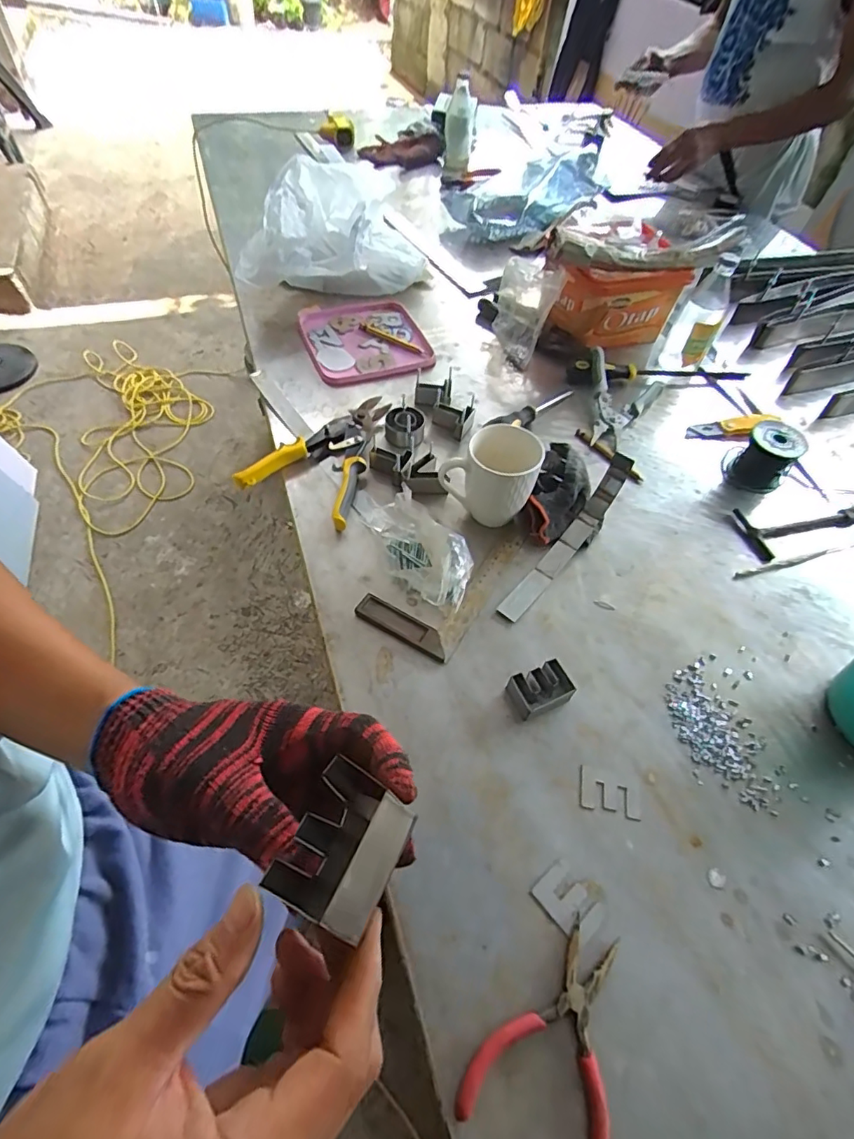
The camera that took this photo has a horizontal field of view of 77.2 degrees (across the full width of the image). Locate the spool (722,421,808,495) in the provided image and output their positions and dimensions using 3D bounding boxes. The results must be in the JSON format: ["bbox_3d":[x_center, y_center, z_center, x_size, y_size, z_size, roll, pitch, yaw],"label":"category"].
[{"bbox_3d":[0.455,-0.156,0.722,0.077,0.072,0.069,36,60,19],"label":"spool"}]

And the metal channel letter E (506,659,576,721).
[{"bbox_3d":[0.110,0.117,0.522,0.053,0.026,0.037,-18,58,-16],"label":"metal channel letter E"}]

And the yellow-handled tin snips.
[{"bbox_3d":[-0.124,-0.164,0.713,0.150,0.025,0.225,23,56,11],"label":"yellow-handled tin snips"}]

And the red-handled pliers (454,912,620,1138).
[{"bbox_3d":[0.095,0.332,0.380,0.097,0.009,0.141,28,57,14],"label":"red-handled pliers"}]

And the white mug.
[{"bbox_3d":[0.076,-0.111,0.638,0.107,0.112,0.076,21,56,10],"label":"white mug"}]

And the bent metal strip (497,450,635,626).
[{"bbox_3d":[0.159,-0.039,0.606,0.026,0.088,0.217,36,60,19],"label":"bent metal strip"}]

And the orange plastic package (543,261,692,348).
[{"bbox_3d":[0.311,-0.426,0.876,0.201,0.123,0.064,0,55,-4],"label":"orange plastic package"}]

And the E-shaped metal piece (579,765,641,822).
[{"bbox_3d":[0.167,0.203,0.487,0.055,0.004,0.036,13,55,5],"label":"E-shaped metal piece"}]

